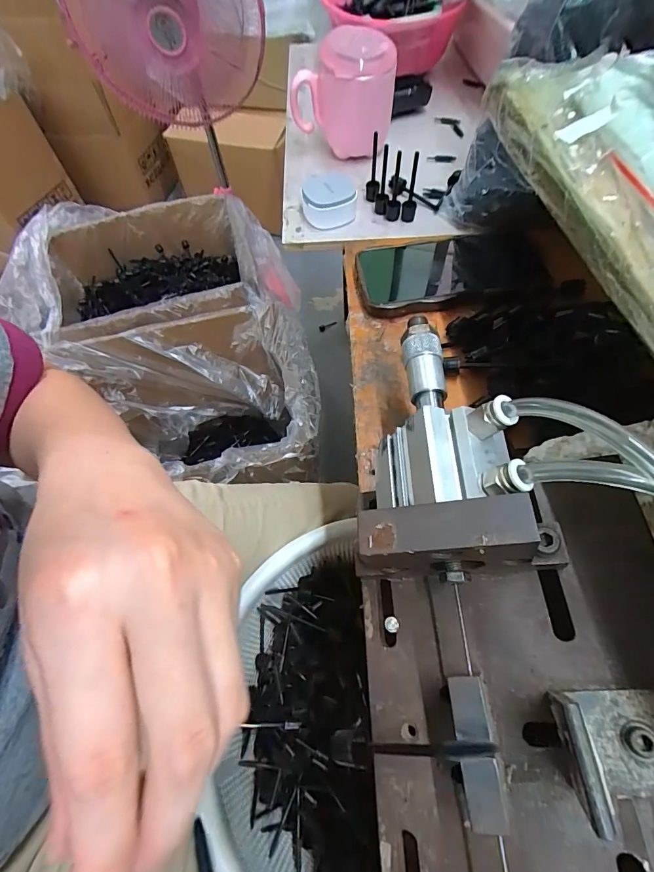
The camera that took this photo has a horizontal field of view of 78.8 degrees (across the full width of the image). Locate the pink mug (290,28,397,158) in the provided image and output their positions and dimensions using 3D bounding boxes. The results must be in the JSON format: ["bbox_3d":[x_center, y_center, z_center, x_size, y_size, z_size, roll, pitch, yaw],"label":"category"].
[{"bbox_3d":[0.016,-0.373,0.438,0.107,0.096,0.086,-5,62,0],"label":"pink mug"}]

